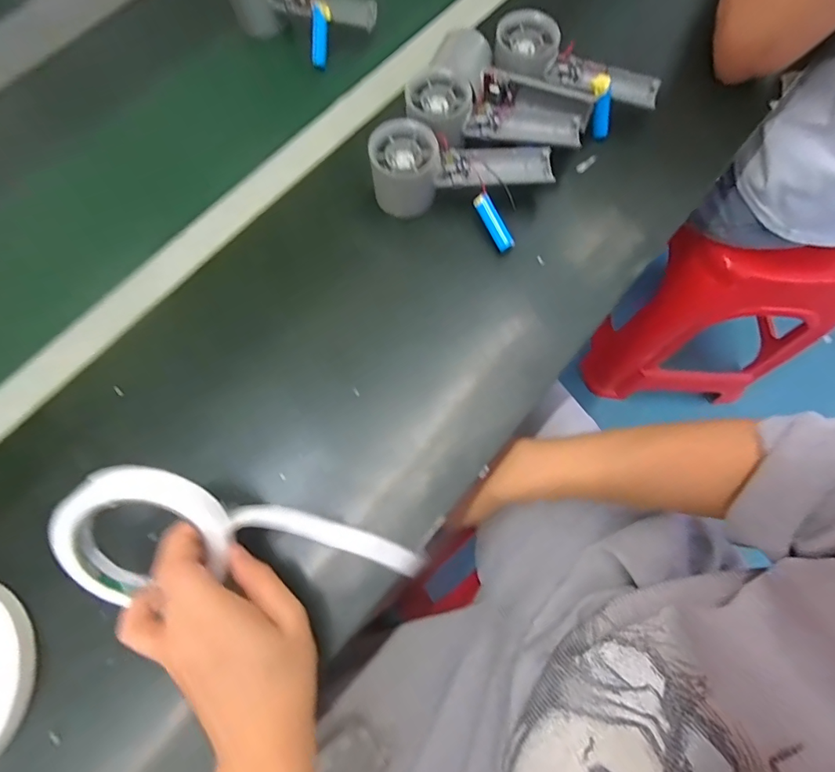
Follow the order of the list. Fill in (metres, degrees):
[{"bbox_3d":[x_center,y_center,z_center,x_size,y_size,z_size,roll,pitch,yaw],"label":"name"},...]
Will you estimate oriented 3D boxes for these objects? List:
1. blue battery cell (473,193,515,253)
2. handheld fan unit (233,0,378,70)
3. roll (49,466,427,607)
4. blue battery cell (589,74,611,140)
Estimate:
[{"bbox_3d":[0.069,-0.146,0.401,0.014,0.010,0.053,-31,92,-10],"label":"blue battery cell"},{"bbox_3d":[-0.123,-0.388,0.464,0.164,0.050,0.056,30,74,11],"label":"handheld fan unit"},{"bbox_3d":[-0.108,0.104,0.299,0.226,0.062,0.074,7,70,-10],"label":"roll"},{"bbox_3d":[0.171,-0.258,0.422,0.020,0.054,0.017,-45,51,-14],"label":"blue battery cell"}]

